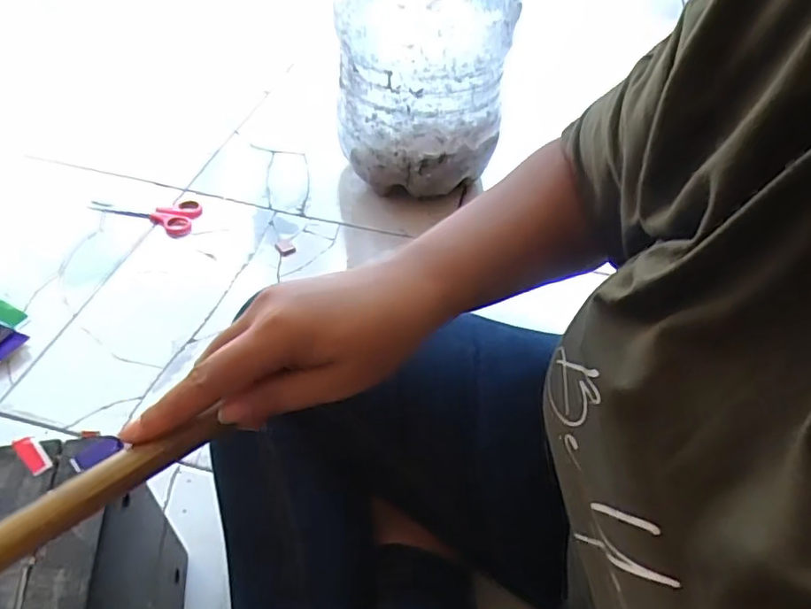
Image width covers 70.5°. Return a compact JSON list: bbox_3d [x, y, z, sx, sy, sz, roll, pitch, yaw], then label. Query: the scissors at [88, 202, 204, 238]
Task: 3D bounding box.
[{"bbox_3d":[-0.370,-0.137,0.817,0.152,0.007,0.068,14,48,9],"label":"scissors"}]

